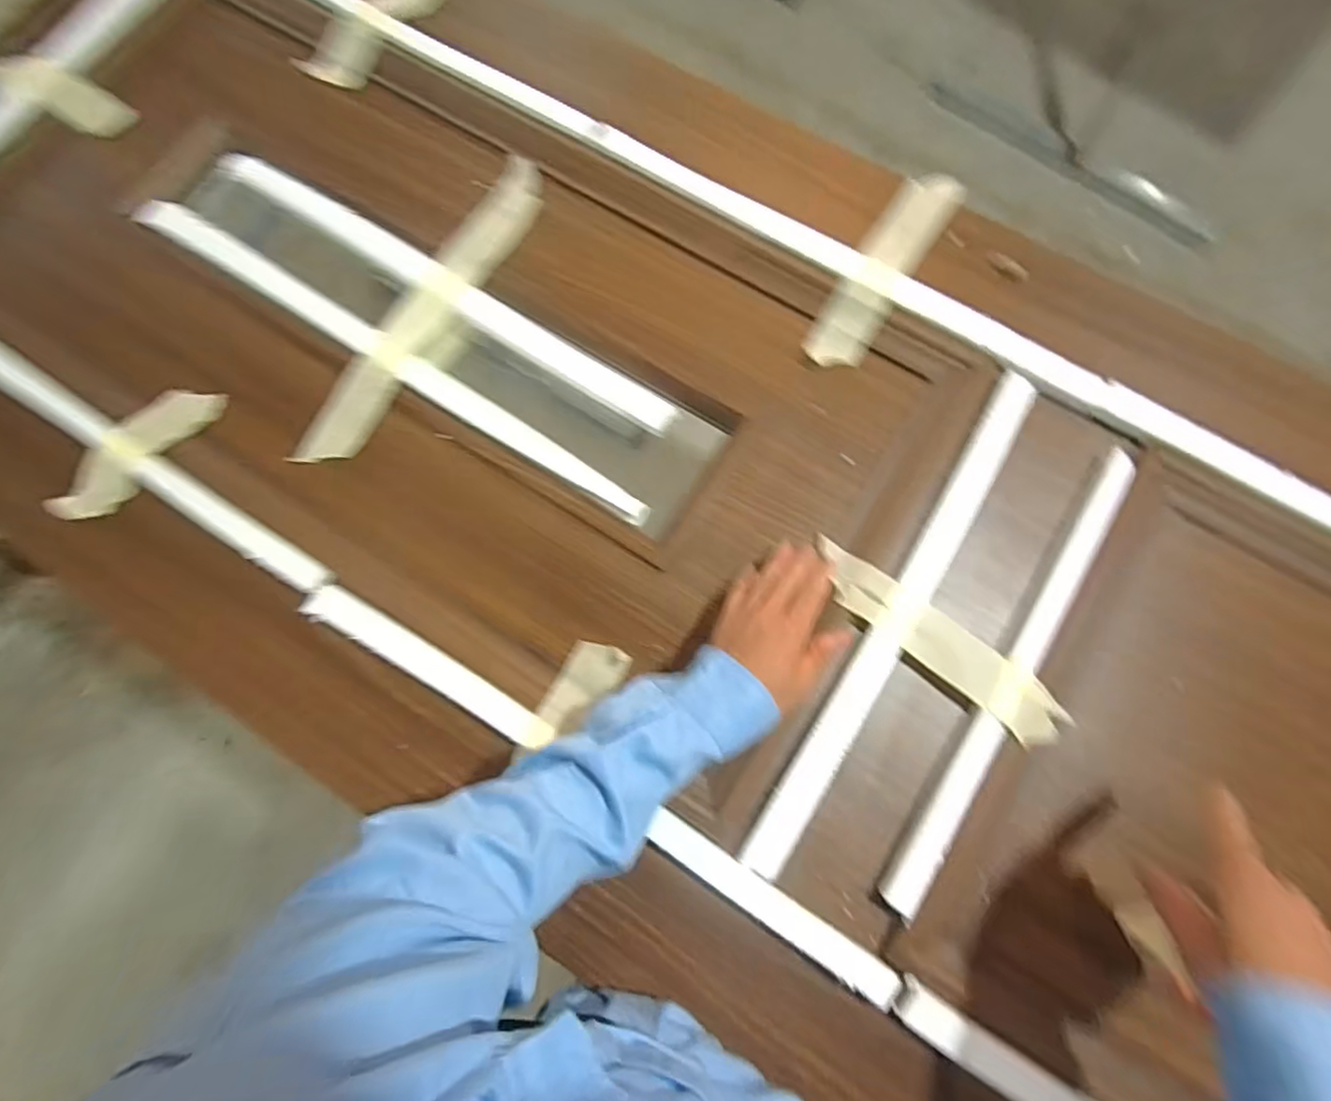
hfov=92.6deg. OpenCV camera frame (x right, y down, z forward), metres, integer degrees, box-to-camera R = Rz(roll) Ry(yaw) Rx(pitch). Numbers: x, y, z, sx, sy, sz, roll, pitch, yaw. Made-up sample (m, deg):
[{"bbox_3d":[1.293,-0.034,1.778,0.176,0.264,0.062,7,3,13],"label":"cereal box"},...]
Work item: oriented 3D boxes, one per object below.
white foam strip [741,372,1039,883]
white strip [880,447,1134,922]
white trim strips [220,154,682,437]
[{"bbox_3d":[0.209,0.053,0.564,0.035,0.011,0.500,30,79,9],"label":"white foam strip"},{"bbox_3d":[0.303,0.102,0.549,0.023,0.019,0.444,31,79,9],"label":"white strip"},{"bbox_3d":[-0.230,-0.276,0.671,0.568,0.023,0.038,33,81,7],"label":"white trim strips"}]

